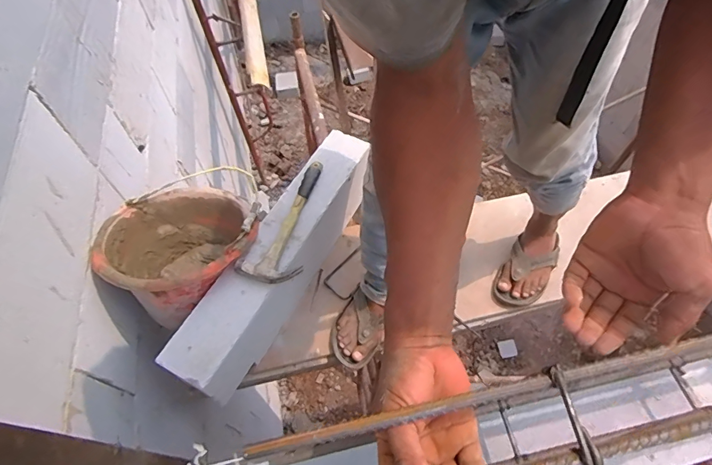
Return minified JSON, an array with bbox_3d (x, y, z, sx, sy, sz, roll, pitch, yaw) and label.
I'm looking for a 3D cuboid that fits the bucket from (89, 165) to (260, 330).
[{"bbox_3d":[-0.332,0.029,0.834,0.257,0.207,0.267,40,66,23],"label":"bucket"}]

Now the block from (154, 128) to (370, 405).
[{"bbox_3d":[-0.139,0.051,0.874,0.109,0.191,0.586,25,61,16],"label":"block"}]

